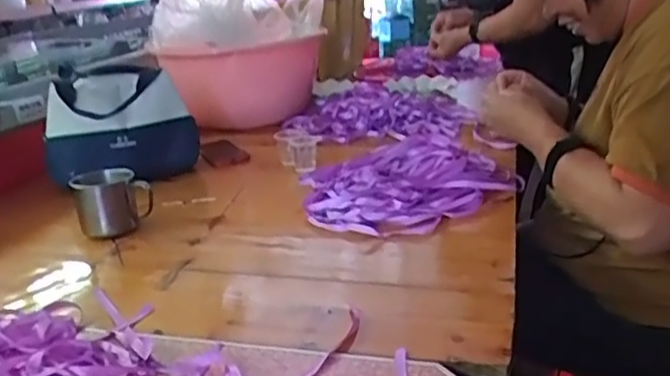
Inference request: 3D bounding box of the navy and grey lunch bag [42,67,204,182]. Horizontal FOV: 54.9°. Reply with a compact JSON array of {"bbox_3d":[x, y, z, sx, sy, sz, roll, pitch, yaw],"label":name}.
[{"bbox_3d":[-0.375,-0.106,1.141,0.240,0.189,0.132,-6,19,-6],"label":"navy and grey lunch bag"}]

